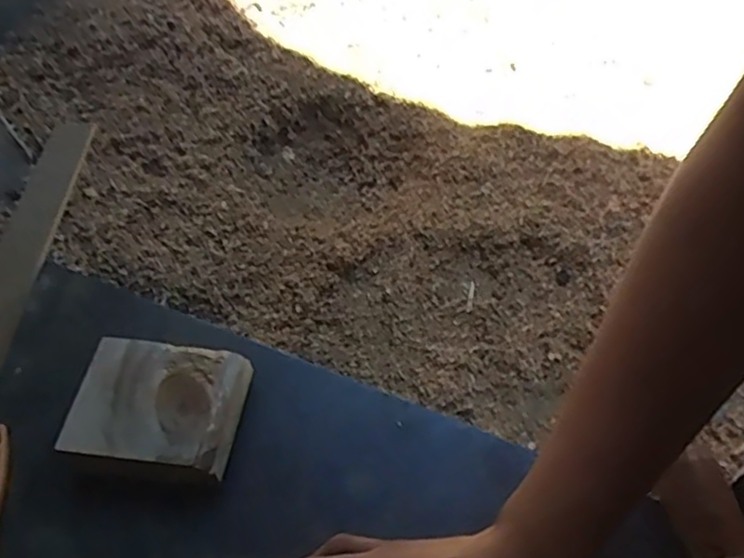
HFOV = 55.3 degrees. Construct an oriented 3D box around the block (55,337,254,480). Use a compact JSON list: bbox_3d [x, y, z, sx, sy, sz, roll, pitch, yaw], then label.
[{"bbox_3d":[-0.140,0.089,0.471,0.110,0.039,0.093,6,58,8],"label":"block"}]

